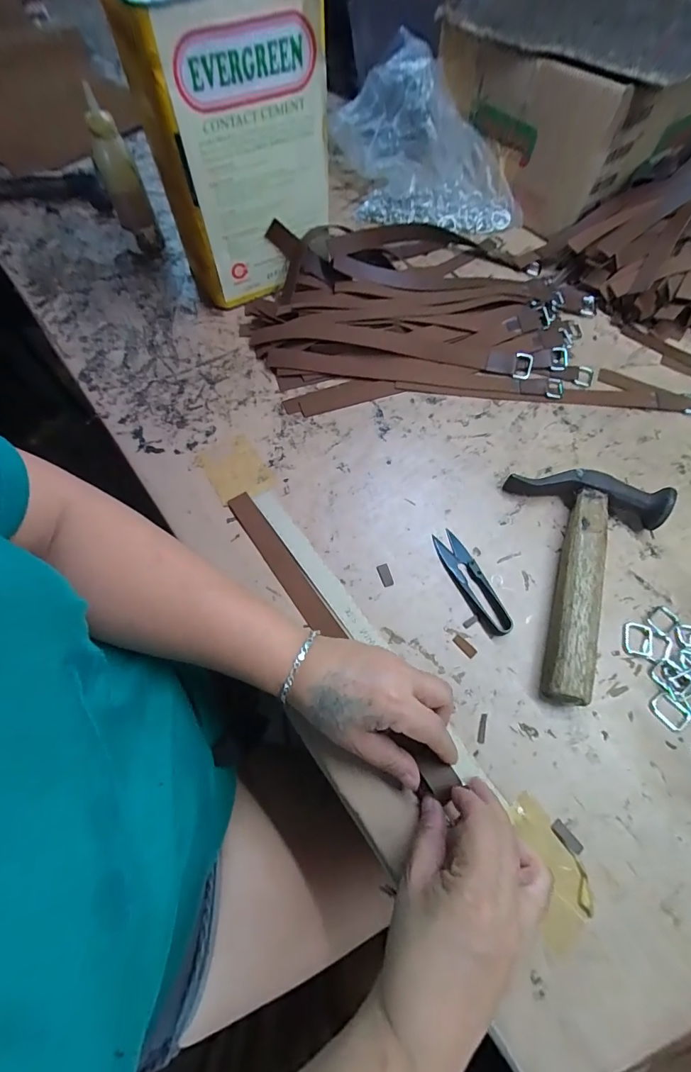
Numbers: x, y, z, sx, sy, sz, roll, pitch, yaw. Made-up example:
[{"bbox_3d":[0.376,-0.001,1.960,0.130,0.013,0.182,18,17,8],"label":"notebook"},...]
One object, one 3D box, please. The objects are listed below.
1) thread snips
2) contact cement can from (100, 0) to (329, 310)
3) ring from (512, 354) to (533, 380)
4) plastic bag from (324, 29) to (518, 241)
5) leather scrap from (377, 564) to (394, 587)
[{"bbox_3d":[0.107,0.037,0.343,0.025,0.010,0.096,-25,68,-10],"label":"thread snips"},{"bbox_3d":[-0.104,-0.380,0.404,0.162,0.249,0.103,-18,67,-8],"label":"contact cement can"},{"bbox_3d":[0.192,-0.183,0.441,0.019,0.004,0.028,8,96,0],"label":"ring"},{"bbox_3d":[0.108,-0.513,0.525,0.223,0.119,0.193,-5,66,-2],"label":"plastic bag"},{"bbox_3d":[0.034,0.033,0.348,0.010,0.004,0.020,-17,67,-7],"label":"leather scrap"}]

